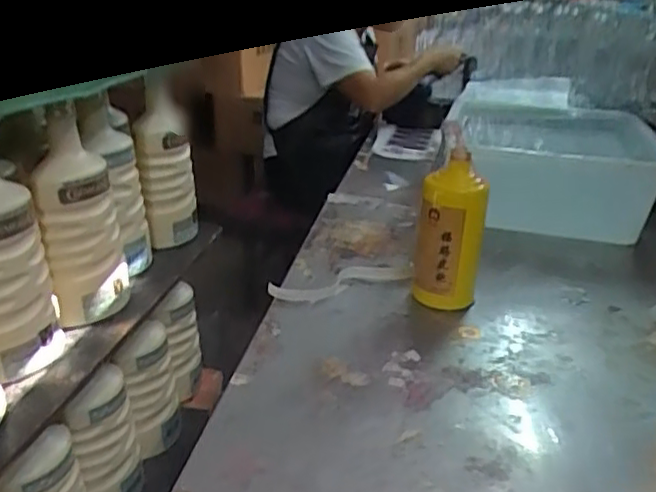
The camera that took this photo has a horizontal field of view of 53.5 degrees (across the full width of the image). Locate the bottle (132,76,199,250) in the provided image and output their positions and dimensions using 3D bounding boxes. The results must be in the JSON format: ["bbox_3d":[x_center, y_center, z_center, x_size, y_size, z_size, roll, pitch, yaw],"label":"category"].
[{"bbox_3d":[-0.202,-0.096,0.808,0.057,0.201,0.062,2,23,5],"label":"bottle"}]

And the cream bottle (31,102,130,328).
[{"bbox_3d":[-0.248,-0.027,0.658,0.061,0.219,0.069,-2,23,-4],"label":"cream bottle"}]

